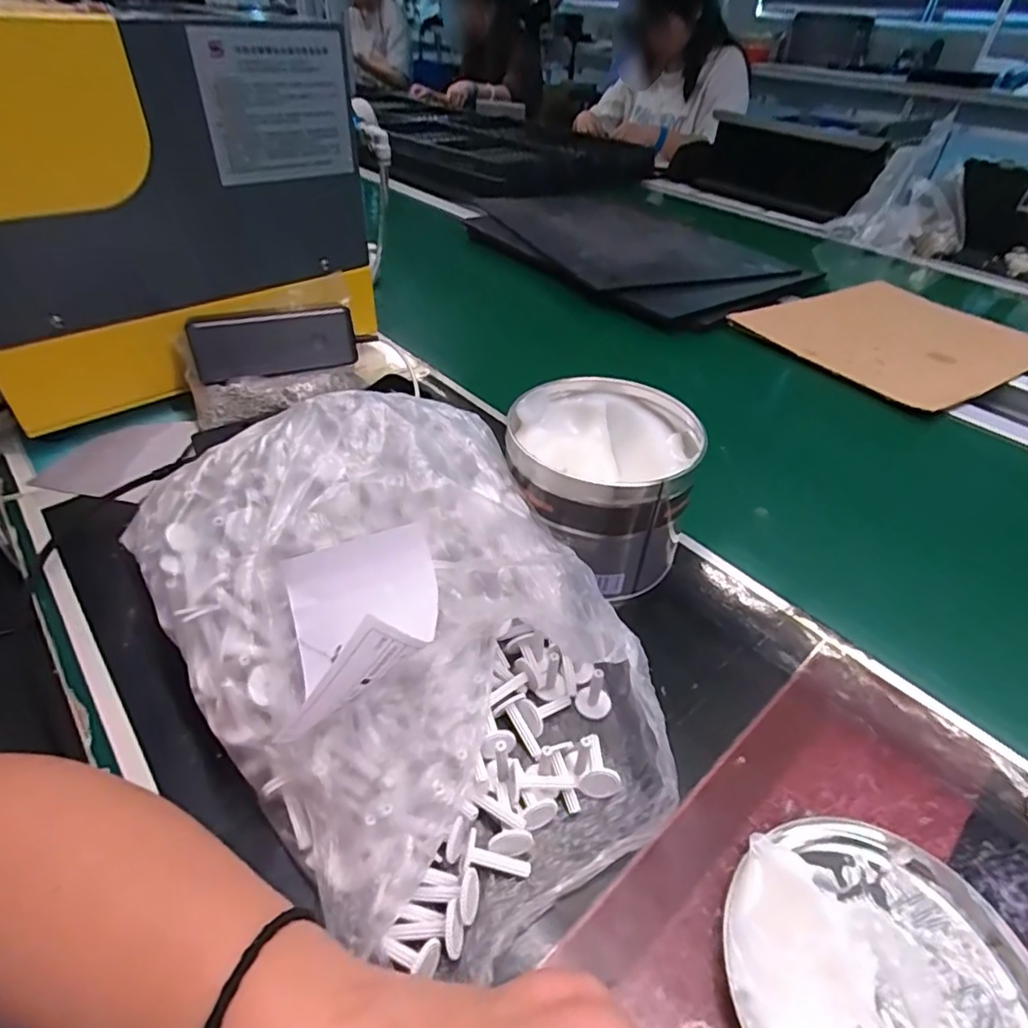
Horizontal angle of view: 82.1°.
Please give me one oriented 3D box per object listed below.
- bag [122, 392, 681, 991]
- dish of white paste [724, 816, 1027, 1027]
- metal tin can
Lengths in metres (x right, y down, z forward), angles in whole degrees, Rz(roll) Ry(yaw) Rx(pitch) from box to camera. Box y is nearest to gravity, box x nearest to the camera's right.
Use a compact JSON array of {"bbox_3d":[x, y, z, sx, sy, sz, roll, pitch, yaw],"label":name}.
[{"bbox_3d":[-0.057,0.055,0.307,0.198,0.117,0.276,-23,48,-27],"label":"bag"},{"bbox_3d":[0.153,0.190,0.239,0.126,0.025,0.128,2,41,-2],"label":"dish of white paste"},{"bbox_3d":[0.057,-0.025,0.414,0.121,0.090,0.124,2,41,-2],"label":"metal tin can"}]

